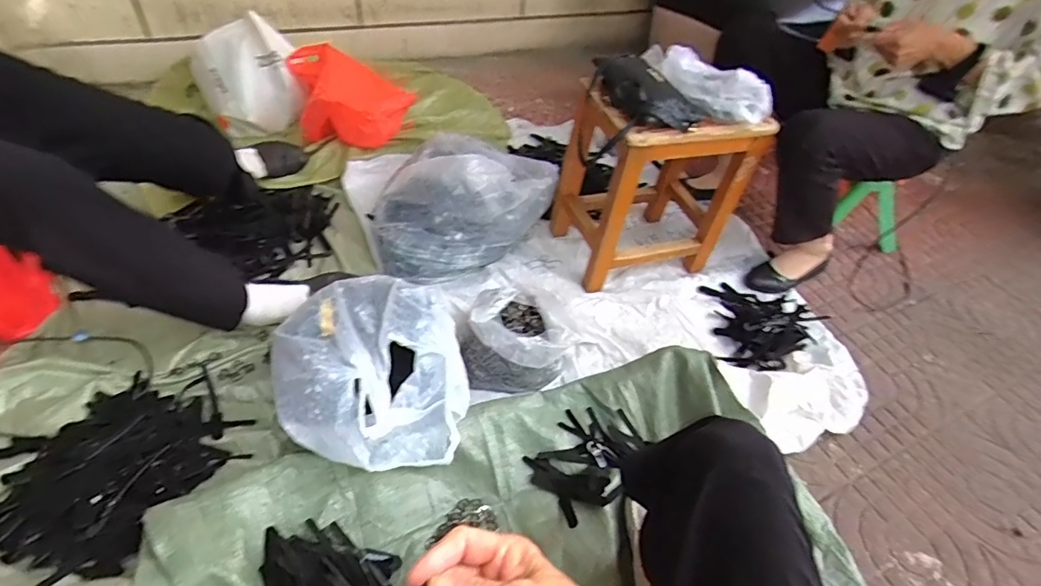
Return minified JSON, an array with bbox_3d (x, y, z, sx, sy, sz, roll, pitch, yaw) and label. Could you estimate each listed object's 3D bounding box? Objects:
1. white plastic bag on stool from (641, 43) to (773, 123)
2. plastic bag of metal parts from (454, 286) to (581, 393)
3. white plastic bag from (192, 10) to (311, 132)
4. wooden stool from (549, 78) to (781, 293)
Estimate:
[{"bbox_3d":[0.337,-0.395,0.933,0.102,0.077,0.227,-15,49,-21],"label":"white plastic bag on stool"},{"bbox_3d":[-0.006,0.070,0.918,0.200,0.135,0.189,7,45,0],"label":"plastic bag of metal parts"},{"bbox_3d":[-0.708,-0.562,1.323,0.245,0.231,0.188,-18,50,-23],"label":"white plastic bag"},{"bbox_3d":[0.274,-0.234,1.093,0.366,0.404,0.267,-3,46,-10],"label":"wooden stool"}]

